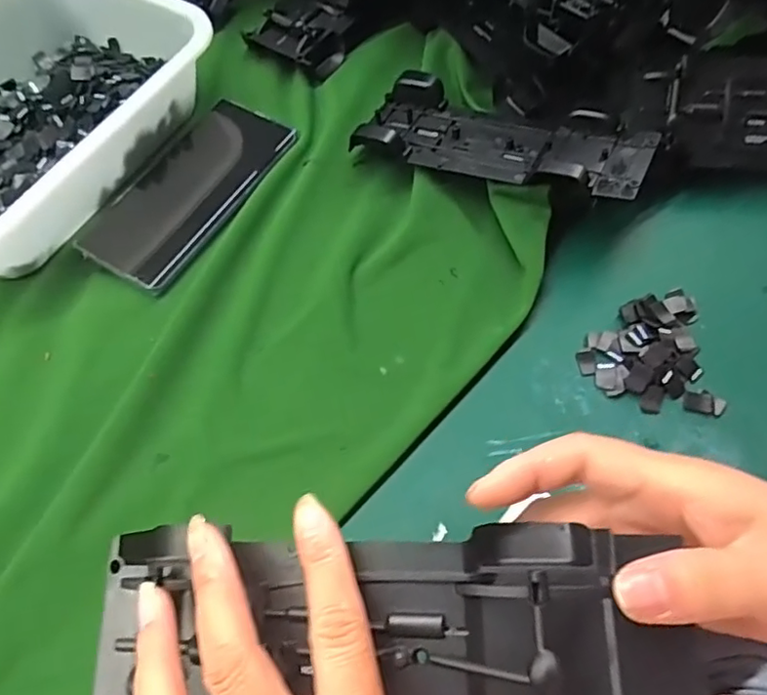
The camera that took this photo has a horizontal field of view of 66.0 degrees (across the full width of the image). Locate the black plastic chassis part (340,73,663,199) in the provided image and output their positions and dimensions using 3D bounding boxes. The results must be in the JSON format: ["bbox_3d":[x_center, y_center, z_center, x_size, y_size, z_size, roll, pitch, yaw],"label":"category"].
[{"bbox_3d":[0.078,-0.136,0.391,0.186,0.036,0.077,17,61,23],"label":"black plastic chassis part"}]

